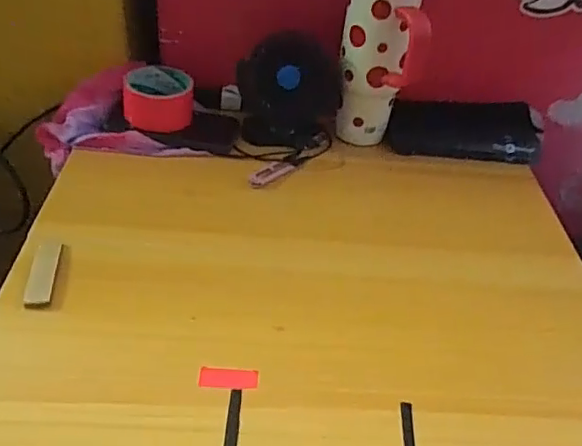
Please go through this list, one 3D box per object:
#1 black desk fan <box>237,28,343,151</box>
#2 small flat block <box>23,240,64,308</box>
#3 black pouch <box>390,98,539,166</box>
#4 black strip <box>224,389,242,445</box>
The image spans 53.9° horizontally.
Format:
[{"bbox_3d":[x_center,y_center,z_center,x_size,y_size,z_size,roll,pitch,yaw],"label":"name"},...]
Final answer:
[{"bbox_3d":[-0.003,-0.163,0.715,0.126,0.125,0.059,7,41,-1],"label":"black desk fan"},{"bbox_3d":[-0.233,0.047,0.541,0.023,0.008,0.086,-1,41,-10],"label":"small flat block"},{"bbox_3d":[0.235,-0.124,0.763,0.205,0.068,0.049,8,41,0],"label":"black pouch"},{"bbox_3d":[-0.046,0.164,0.438,0.010,0.004,0.083,13,39,-9],"label":"black strip"}]

